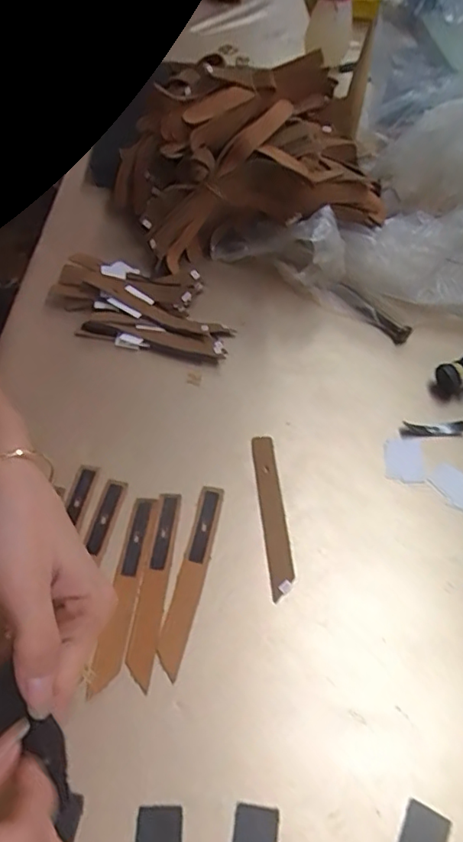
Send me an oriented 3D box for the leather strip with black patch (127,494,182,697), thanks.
[{"bbox_3d":[-0.049,0.102,0.353,0.016,0.004,0.124,7,52,0],"label":"leather strip with black patch"}]

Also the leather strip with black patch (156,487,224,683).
[{"bbox_3d":[-0.025,0.098,0.357,0.017,0.004,0.126,12,52,4],"label":"leather strip with black patch"}]

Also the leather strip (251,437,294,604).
[{"bbox_3d":[0.029,0.062,0.390,0.017,0.004,0.124,-2,52,-7],"label":"leather strip"}]

